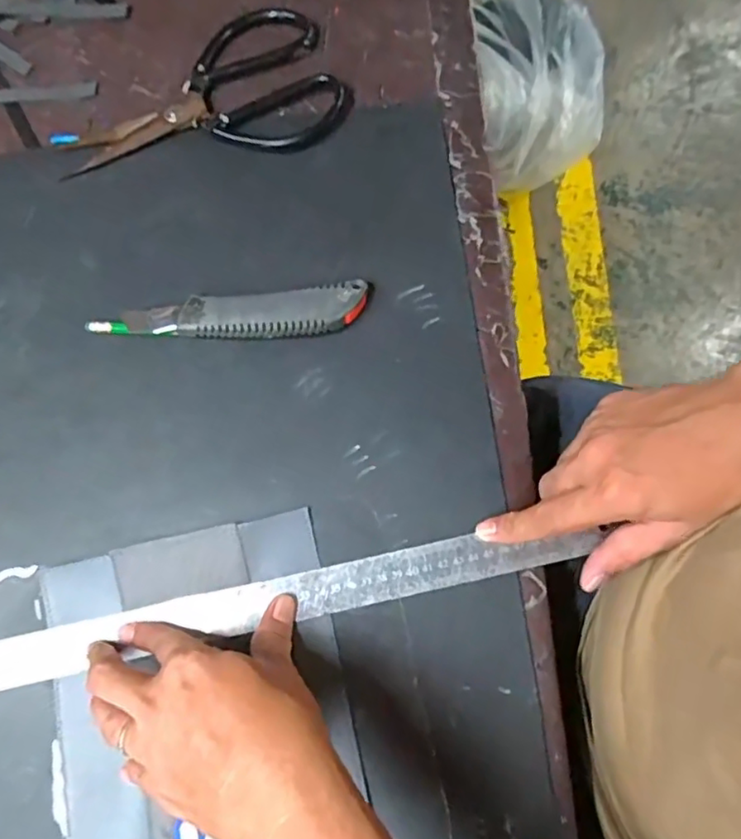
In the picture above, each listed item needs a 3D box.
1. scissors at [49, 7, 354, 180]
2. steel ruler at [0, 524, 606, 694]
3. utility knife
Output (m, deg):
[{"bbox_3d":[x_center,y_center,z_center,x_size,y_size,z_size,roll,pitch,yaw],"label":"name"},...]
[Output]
[{"bbox_3d":[-0.133,-0.259,0.471,0.224,0.013,0.127,-7,76,0],"label":"scissors"},{"bbox_3d":[-0.114,0.127,0.380,0.507,0.004,0.030,-13,75,-1],"label":"steel ruler"},{"bbox_3d":[-0.098,-0.073,0.419,0.191,0.018,0.037,-3,76,1],"label":"utility knife"}]

